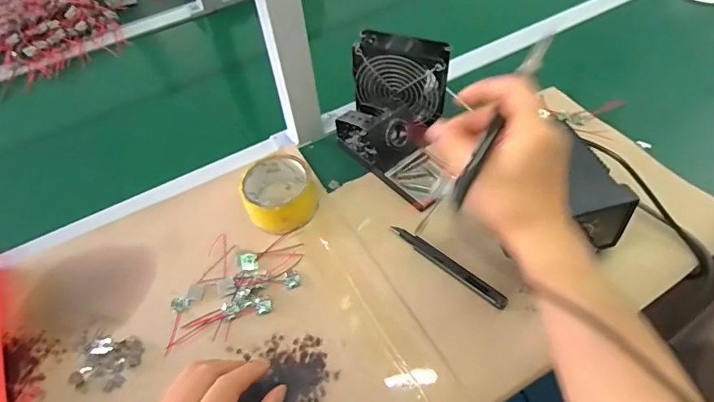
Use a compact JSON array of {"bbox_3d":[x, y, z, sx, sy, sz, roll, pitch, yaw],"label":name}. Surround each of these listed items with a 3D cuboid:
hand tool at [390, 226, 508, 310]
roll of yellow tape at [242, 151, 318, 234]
[{"bbox_3d":[0.100,0.070,0.513,0.019,0.008,0.149,-39,57,-23],"label":"hand tool"},{"bbox_3d":[-0.093,-0.009,0.563,0.082,0.049,0.089,-3,51,4],"label":"roll of yellow tape"}]

